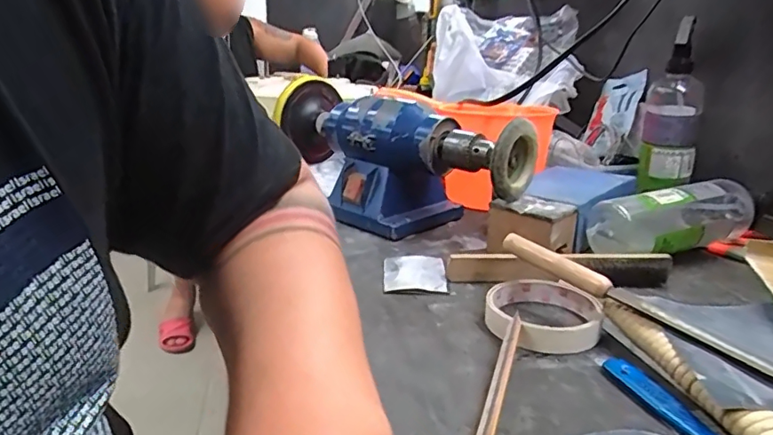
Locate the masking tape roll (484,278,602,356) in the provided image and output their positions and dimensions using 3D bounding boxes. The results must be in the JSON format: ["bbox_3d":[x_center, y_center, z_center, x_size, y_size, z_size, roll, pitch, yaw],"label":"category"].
[{"bbox_3d":[0.117,0.072,0.398,0.081,0.020,0.085,7,19,21],"label":"masking tape roll"}]

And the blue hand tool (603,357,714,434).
[{"bbox_3d":[0.160,0.107,0.310,0.016,0.007,0.084,-5,18,-14],"label":"blue hand tool"}]

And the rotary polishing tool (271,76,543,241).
[{"bbox_3d":[0.012,-0.064,0.620,0.126,0.141,0.325,-16,24,-40],"label":"rotary polishing tool"}]

